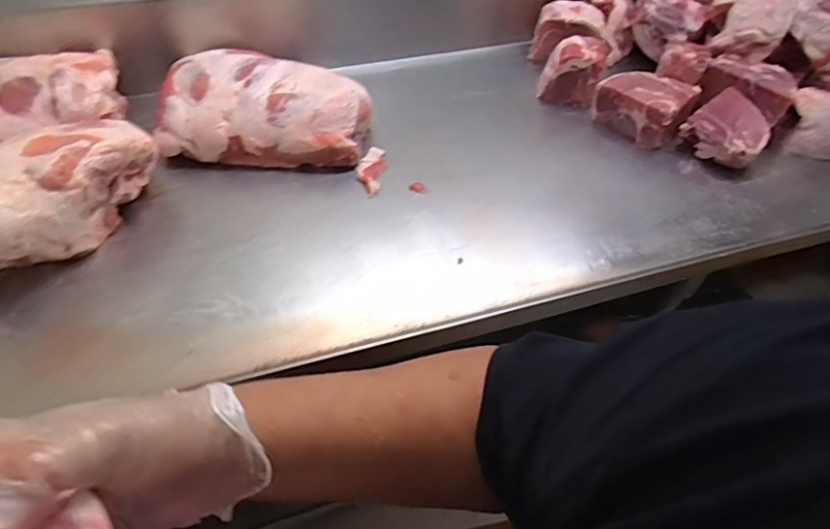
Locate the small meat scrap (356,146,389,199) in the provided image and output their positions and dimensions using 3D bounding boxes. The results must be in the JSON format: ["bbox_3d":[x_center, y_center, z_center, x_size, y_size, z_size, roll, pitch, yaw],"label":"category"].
[{"bbox_3d":[-0.073,-0.156,0.912,0.048,0.014,0.104,11,49,8],"label":"small meat scrap"}]

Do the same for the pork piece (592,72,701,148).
[{"bbox_3d":[0.414,-0.291,1.002,0.155,0.073,0.112,29,53,22],"label":"pork piece"}]

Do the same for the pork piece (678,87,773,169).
[{"bbox_3d":[0.554,-0.237,0.964,0.134,0.058,0.125,-36,77,-11],"label":"pork piece"}]

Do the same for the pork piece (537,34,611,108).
[{"bbox_3d":[0.307,-0.374,1.048,0.109,0.093,0.104,21,50,16],"label":"pork piece"}]

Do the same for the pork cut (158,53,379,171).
[{"bbox_3d":[-0.242,-0.263,0.926,0.336,0.122,0.190,3,48,1],"label":"pork cut"}]

